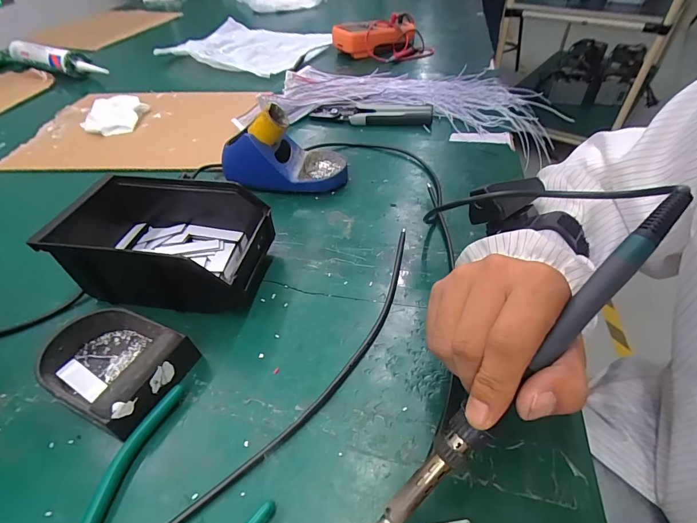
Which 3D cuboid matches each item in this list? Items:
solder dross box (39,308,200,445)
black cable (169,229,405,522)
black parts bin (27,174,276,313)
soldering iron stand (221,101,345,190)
[{"bbox_3d":[-0.180,0.077,0.281,0.102,0.035,0.072,16,49,18],"label":"solder dross box"},{"bbox_3d":[-0.024,0.083,0.285,0.047,0.004,0.341,26,53,26],"label":"black cable"},{"bbox_3d":[-0.173,-0.022,0.349,0.185,0.076,0.114,4,46,8],"label":"black parts bin"},{"bbox_3d":[-0.080,-0.138,0.450,0.150,0.086,0.077,-3,46,1],"label":"soldering iron stand"}]

